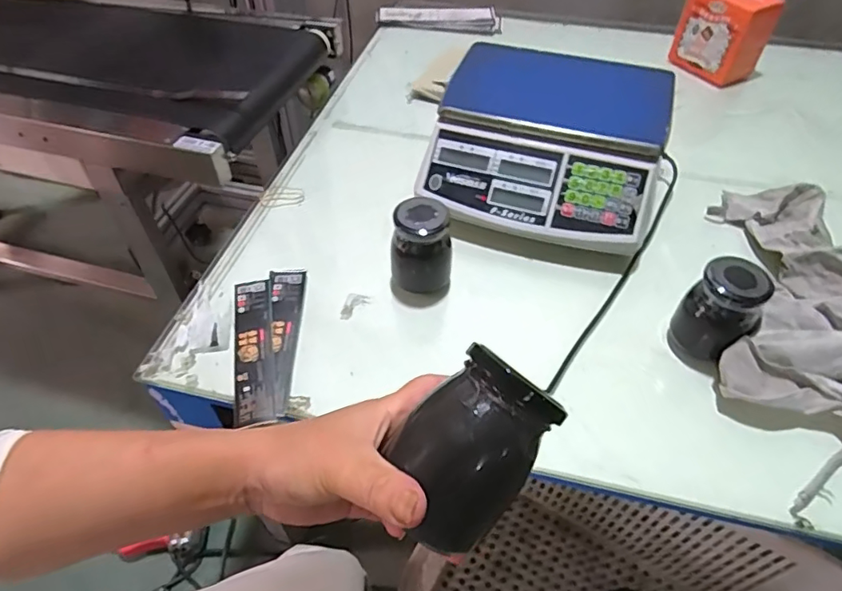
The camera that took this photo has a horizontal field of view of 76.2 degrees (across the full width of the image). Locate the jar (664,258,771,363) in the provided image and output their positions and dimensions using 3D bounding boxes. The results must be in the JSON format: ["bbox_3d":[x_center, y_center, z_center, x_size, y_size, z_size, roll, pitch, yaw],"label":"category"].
[{"bbox_3d":[0.293,0.015,0.524,0.062,0.097,0.057,1,48,-1],"label":"jar"}]

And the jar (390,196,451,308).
[{"bbox_3d":[0.000,-0.050,0.577,0.065,0.094,0.064,1,48,-1],"label":"jar"}]

